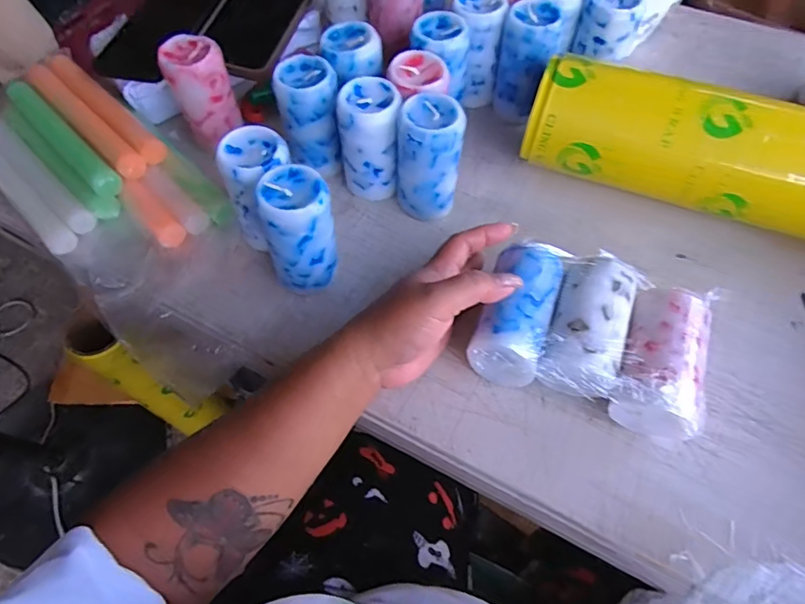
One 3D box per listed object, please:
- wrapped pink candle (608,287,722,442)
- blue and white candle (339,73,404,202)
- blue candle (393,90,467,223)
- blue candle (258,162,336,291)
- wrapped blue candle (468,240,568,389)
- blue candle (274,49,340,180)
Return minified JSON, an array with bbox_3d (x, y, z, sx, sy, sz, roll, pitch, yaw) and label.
[{"bbox_3d":[0.177,0.040,0.349,0.054,0.057,0.104,23,65,14],"label":"wrapped pink candle"},{"bbox_3d":[-0.027,-0.136,0.429,0.053,0.089,0.054,-4,61,0],"label":"blue and white candle"},{"bbox_3d":[0.021,-0.120,0.420,0.051,0.096,0.058,1,61,3],"label":"blue candle"},{"bbox_3d":[-0.077,-0.053,0.378,0.052,0.088,0.050,-1,61,2],"label":"blue candle"},{"bbox_3d":[0.083,0.006,0.359,0.047,0.048,0.101,19,68,12],"label":"wrapped blue candle"},{"bbox_3d":[-0.076,-0.160,0.440,0.051,0.085,0.053,7,62,6],"label":"blue candle"}]

